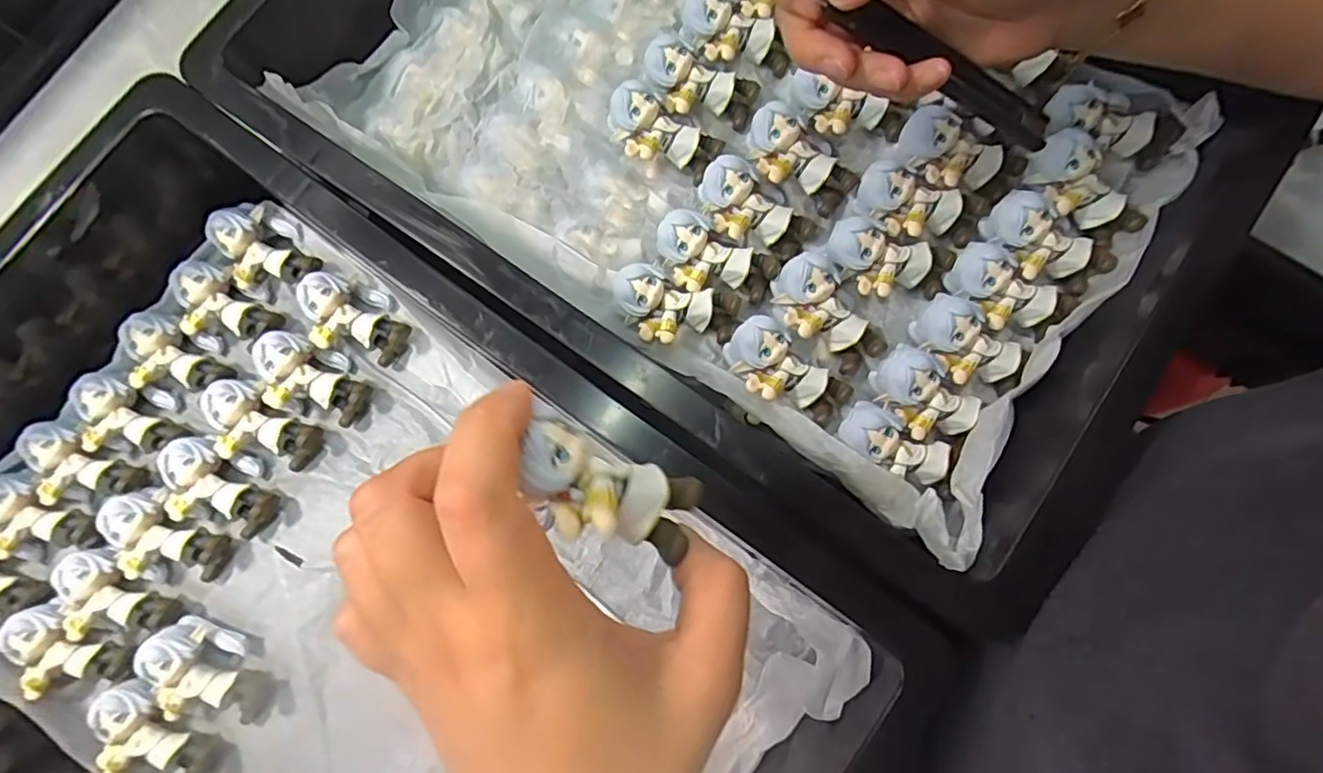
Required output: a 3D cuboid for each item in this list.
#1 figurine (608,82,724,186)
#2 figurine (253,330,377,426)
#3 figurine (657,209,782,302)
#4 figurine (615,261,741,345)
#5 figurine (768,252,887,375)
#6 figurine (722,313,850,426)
[{"bbox_3d":[-0.002,-0.131,0.328,0.060,0.024,0.030,26,78,-13],"label":"figurine"},{"bbox_3d":[-0.189,-0.004,0.335,0.055,0.026,0.038,14,80,4],"label":"figurine"},{"bbox_3d":[0.028,-0.064,0.316,0.061,0.028,0.033,16,81,4],"label":"figurine"},{"bbox_3d":[0.006,-0.038,0.312,0.061,0.025,0.034,15,78,-11],"label":"figurine"},{"bbox_3d":[0.081,-0.035,0.309,0.062,0.025,0.034,45,80,-6],"label":"figurine"},{"bbox_3d":[0.061,-0.005,0.306,0.063,0.021,0.032,33,79,-8],"label":"figurine"}]

